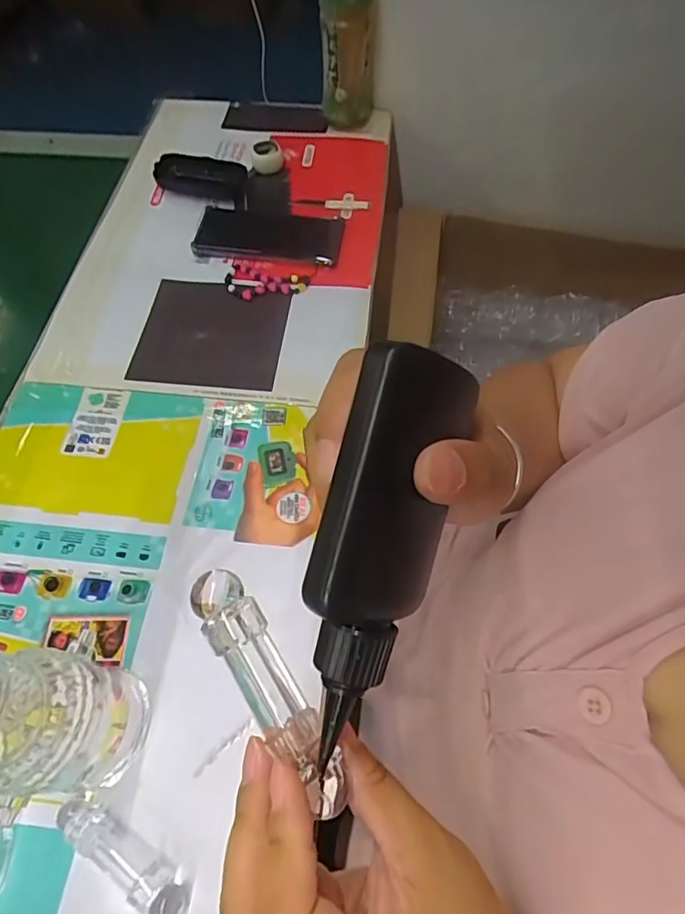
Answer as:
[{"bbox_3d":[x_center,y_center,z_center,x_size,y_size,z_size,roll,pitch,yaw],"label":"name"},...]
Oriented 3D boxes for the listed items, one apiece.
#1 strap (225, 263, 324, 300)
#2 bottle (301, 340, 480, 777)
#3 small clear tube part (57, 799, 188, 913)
[{"bbox_3d":[-0.077,-0.190,0.581,0.096,0.011,0.050,3,60,2],"label":"strap"},{"bbox_3d":[0.013,0.032,0.181,0.038,0.046,0.135,13,92,7],"label":"bottle"},{"bbox_3d":[-0.135,0.247,0.328,0.093,0.021,0.020,30,64,16],"label":"small clear tube part"}]

